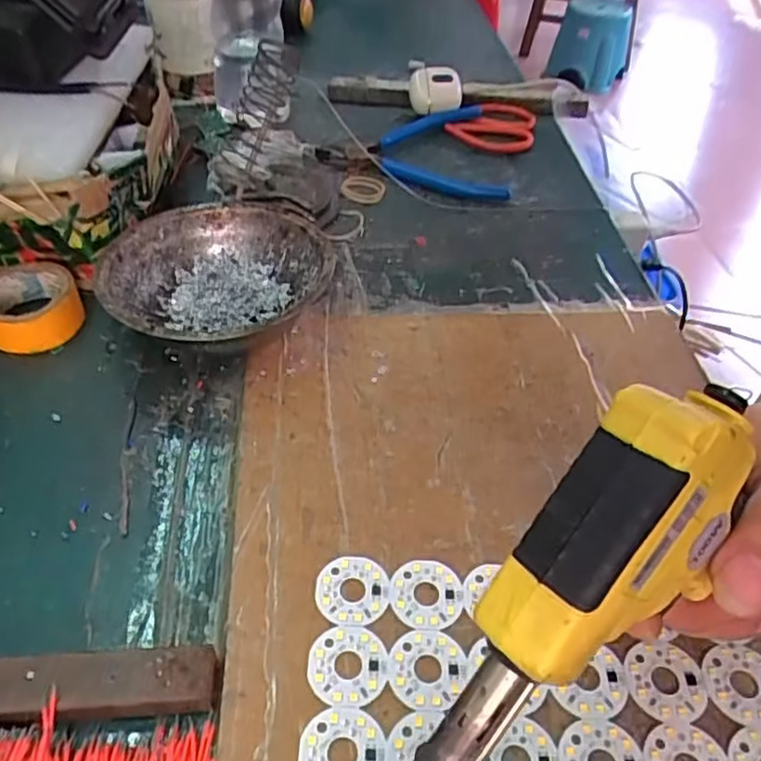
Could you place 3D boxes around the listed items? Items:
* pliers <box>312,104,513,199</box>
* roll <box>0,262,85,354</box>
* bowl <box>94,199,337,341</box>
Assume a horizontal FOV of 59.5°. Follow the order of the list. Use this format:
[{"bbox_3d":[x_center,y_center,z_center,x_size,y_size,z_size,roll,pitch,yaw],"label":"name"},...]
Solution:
[{"bbox_3d":[0.022,-0.188,0.539,0.143,0.013,0.136,-2,46,-5],"label":"pliers"},{"bbox_3d":[-0.200,-0.043,0.381,0.052,0.024,0.056,2,46,-2],"label":"roll"},{"bbox_3d":[-0.091,-0.053,0.385,0.125,0.042,0.123,2,46,-2],"label":"bowl"}]

